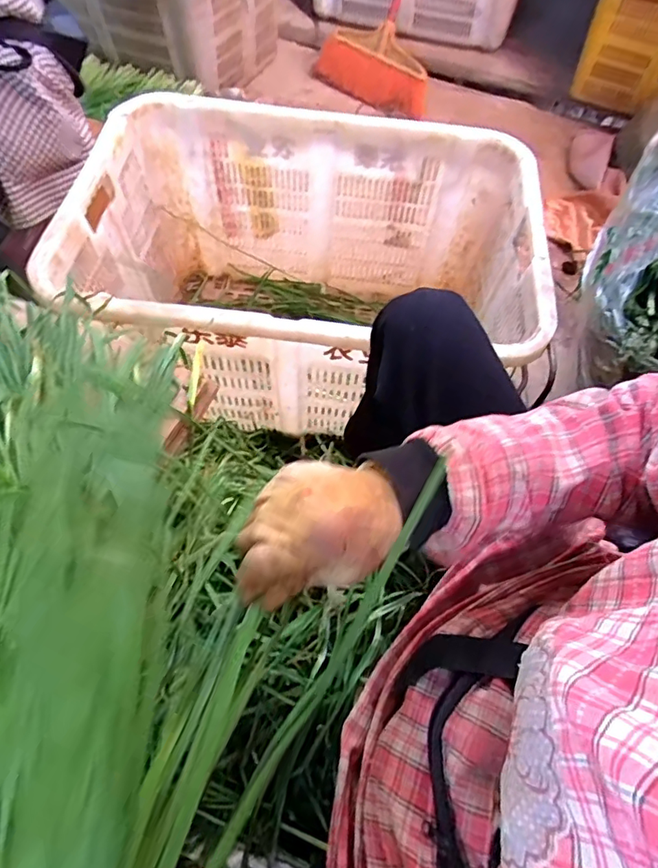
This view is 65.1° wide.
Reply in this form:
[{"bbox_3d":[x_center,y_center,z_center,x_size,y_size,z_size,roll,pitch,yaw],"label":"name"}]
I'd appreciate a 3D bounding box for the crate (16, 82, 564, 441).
[{"bbox_3d":[-0.036,-0.243,0.870,0.655,0.348,0.467,2,61,0],"label":"crate"}]

